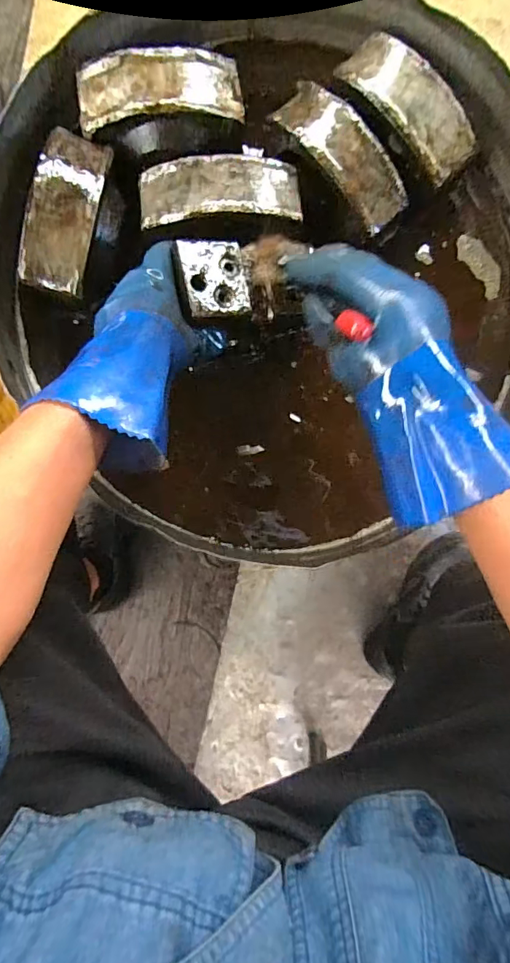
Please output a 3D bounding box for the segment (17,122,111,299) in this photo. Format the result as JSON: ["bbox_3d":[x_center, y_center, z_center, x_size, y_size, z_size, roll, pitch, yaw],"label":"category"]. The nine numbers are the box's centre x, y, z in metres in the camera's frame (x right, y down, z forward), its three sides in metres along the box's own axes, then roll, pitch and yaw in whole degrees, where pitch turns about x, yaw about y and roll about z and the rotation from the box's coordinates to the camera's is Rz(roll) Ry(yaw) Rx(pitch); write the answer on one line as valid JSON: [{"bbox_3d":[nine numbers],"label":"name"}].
[{"bbox_3d":[-0.179,-0.257,0.441,0.061,0.031,0.146,11,88,-2],"label":"segment"}]

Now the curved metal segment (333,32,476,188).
[{"bbox_3d":[0.152,-0.374,0.463,0.055,0.033,0.153,-44,91,-3],"label":"curved metal segment"}]

